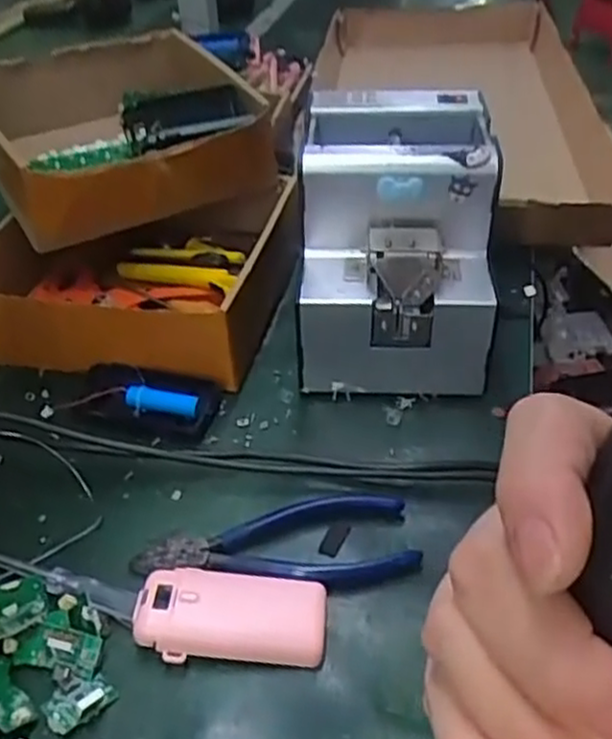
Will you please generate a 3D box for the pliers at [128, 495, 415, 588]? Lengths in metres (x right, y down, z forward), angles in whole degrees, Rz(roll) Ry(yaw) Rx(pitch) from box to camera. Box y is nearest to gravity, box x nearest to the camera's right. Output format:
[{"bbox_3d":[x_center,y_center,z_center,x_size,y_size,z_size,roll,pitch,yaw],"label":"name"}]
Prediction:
[{"bbox_3d":[-0.015,0.090,0.427,0.151,0.011,0.064,2,40,4],"label":"pliers"}]

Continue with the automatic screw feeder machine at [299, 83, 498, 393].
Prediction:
[{"bbox_3d":[0.060,-0.086,0.527,0.124,0.153,0.165,2,40,4],"label":"automatic screw feeder machine"}]

